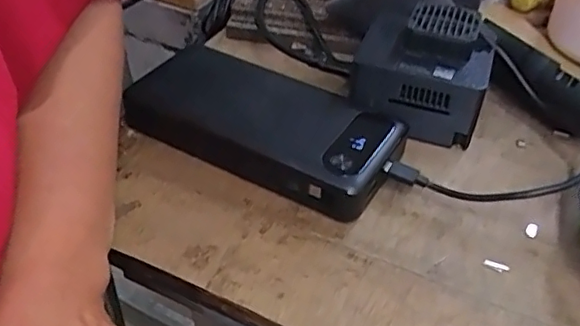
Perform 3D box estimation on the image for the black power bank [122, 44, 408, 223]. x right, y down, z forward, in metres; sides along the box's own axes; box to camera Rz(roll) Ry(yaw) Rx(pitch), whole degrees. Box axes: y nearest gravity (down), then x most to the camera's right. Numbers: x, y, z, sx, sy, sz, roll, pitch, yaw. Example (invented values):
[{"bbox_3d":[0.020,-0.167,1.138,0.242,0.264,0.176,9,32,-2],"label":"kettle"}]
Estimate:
[{"bbox_3d":[-0.013,-0.025,0.333,0.148,0.027,0.071,23,45,21],"label":"black power bank"}]

